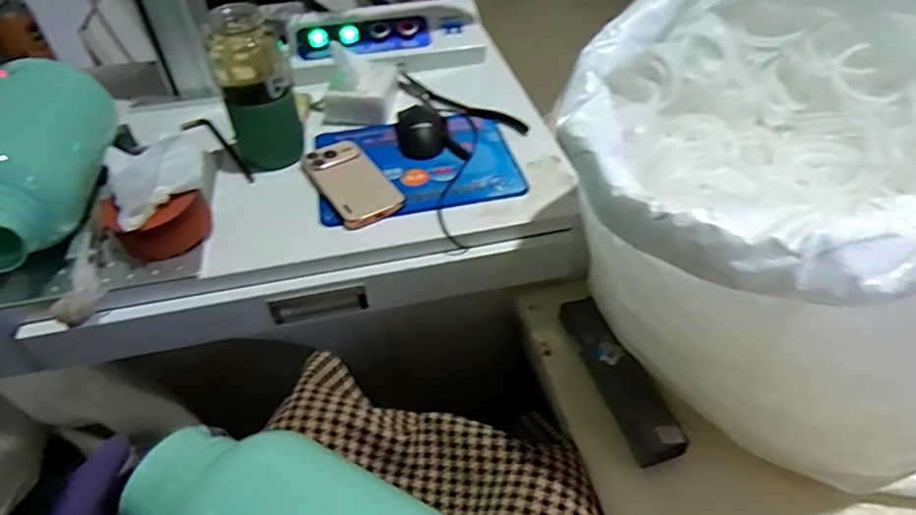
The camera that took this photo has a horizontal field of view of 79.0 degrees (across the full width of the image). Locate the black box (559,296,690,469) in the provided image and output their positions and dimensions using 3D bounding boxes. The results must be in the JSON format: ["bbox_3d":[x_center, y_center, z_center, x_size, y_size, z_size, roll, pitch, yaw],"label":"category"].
[{"bbox_3d":[0.172,0.125,0.607,0.046,0.029,0.196,-14,46,-11],"label":"black box"}]

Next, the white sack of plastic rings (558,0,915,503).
[{"bbox_3d":[0.272,-0.038,0.498,0.363,0.340,0.358,-1,45,2],"label":"white sack of plastic rings"}]

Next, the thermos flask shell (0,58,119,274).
[{"bbox_3d":[-0.468,-0.112,0.608,0.124,0.110,0.266,-14,46,-11],"label":"thermos flask shell"}]

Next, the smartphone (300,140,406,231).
[{"bbox_3d":[-0.133,-0.096,0.691,0.078,0.013,0.152,-29,52,-18],"label":"smartphone"}]

